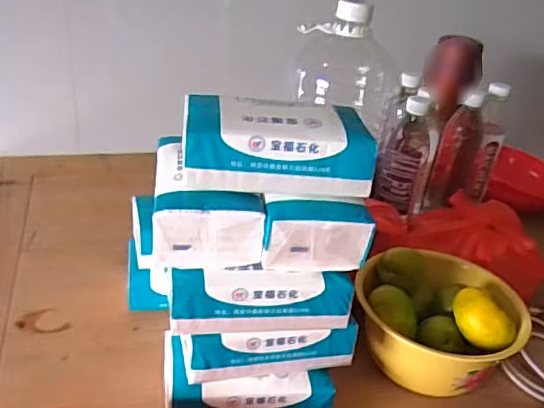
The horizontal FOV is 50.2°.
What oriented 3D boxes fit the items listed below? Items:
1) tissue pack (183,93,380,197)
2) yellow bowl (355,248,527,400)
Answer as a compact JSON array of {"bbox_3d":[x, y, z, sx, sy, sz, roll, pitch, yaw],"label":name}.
[{"bbox_3d":[0.004,-0.051,0.499,0.161,0.055,0.084,4,30,-3],"label":"tissue pack"},{"bbox_3d":[0.182,0.137,0.652,0.180,0.106,0.143,7,30,2],"label":"yellow bowl"}]

